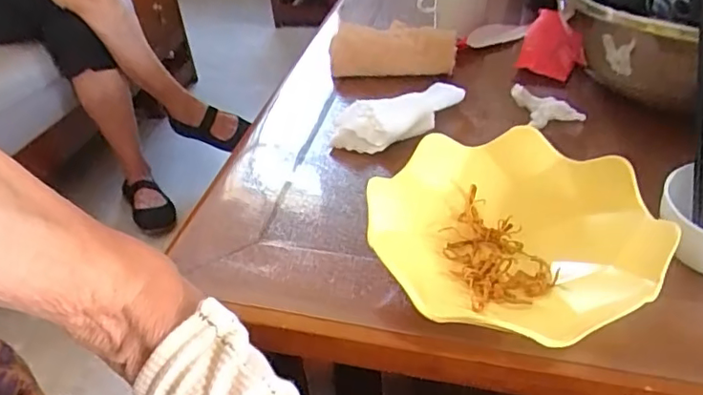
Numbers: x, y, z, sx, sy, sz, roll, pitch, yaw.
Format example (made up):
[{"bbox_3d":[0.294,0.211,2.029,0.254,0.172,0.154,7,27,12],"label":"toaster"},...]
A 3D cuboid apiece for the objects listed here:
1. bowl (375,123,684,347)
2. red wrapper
[{"bbox_3d":[0.114,0.027,0.418,0.193,0.059,0.188,-3,40,3],"label":"bowl"},{"bbox_3d":[0.249,-0.193,0.695,0.071,0.035,0.131,9,43,17],"label":"red wrapper"}]

